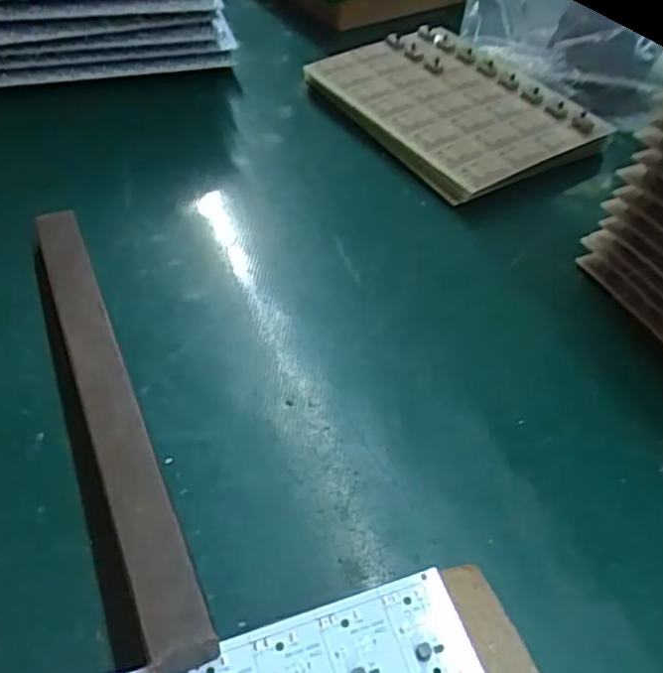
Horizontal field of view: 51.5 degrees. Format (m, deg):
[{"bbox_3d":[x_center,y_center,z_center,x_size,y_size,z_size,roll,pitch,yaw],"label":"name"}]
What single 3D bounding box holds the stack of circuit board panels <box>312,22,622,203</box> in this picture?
[{"bbox_3d":[0.075,-0.152,0.453,0.124,0.022,0.166,-24,52,-24],"label":"stack of circuit board panels"}]

